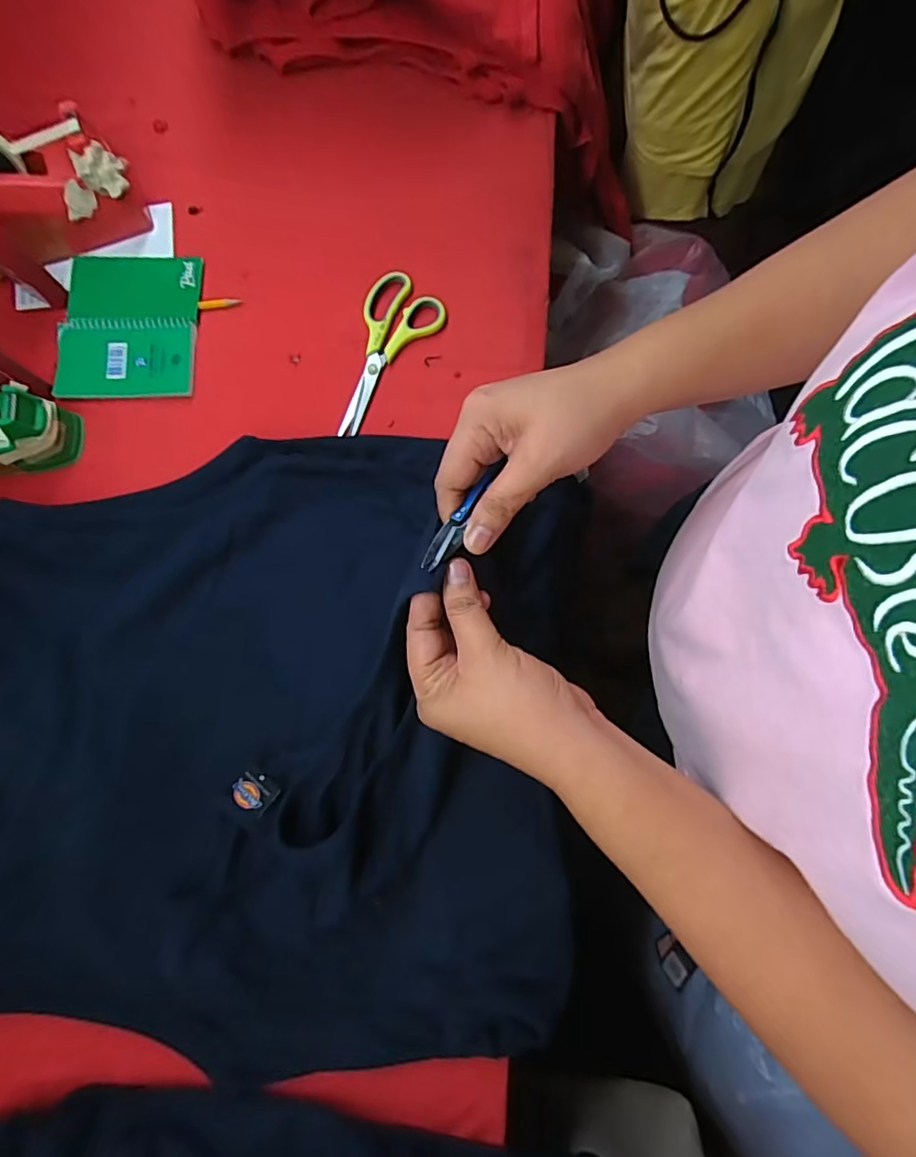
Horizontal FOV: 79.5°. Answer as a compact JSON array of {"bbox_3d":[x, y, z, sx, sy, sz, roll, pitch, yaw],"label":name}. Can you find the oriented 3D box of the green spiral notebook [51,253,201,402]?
[{"bbox_3d":[-0.338,-0.260,0.569,0.135,0.017,0.154,1,80,4],"label":"green spiral notebook"}]

